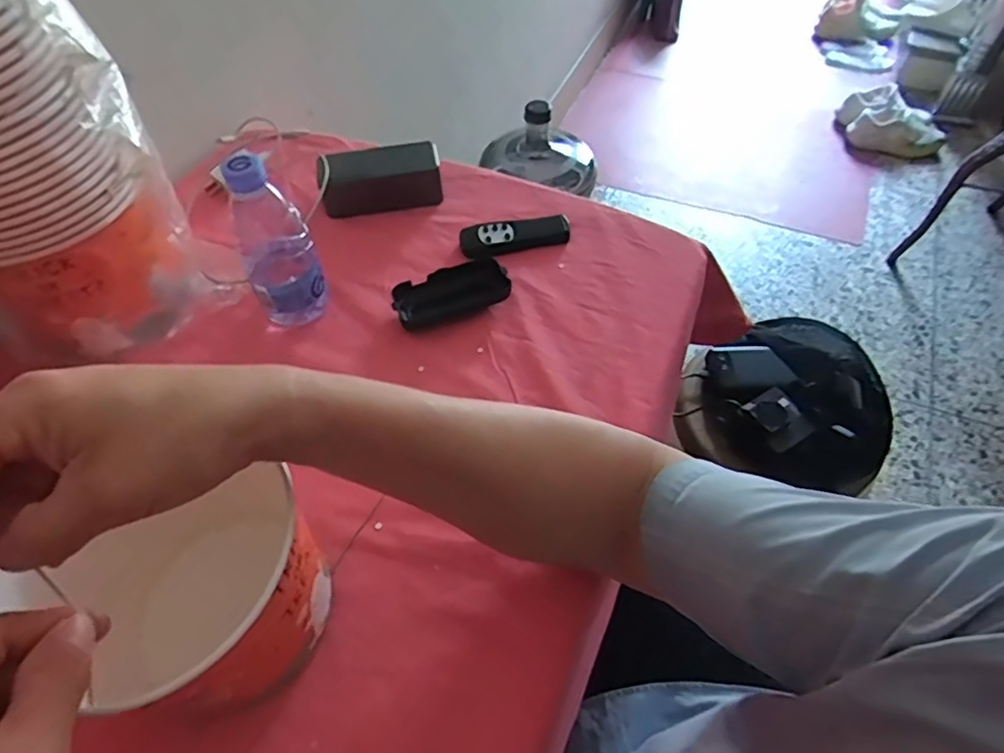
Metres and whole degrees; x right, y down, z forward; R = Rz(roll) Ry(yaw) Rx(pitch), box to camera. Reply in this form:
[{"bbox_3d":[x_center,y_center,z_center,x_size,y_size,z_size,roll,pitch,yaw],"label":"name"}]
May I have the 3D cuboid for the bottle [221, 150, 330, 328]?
[{"bbox_3d":[-0.198,-0.112,0.535,0.065,0.156,0.053,-20,59,-13],"label":"bottle"}]

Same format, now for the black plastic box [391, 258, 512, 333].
[{"bbox_3d":[-0.049,-0.080,0.590,0.108,0.027,0.053,-18,58,-11],"label":"black plastic box"}]

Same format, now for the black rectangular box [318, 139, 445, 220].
[{"bbox_3d":[-0.134,-0.220,0.675,0.130,0.048,0.058,-9,57,-6],"label":"black rectangular box"}]

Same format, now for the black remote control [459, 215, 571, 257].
[{"bbox_3d":[0.014,-0.148,0.644,0.115,0.017,0.039,-4,57,-2],"label":"black remote control"}]

